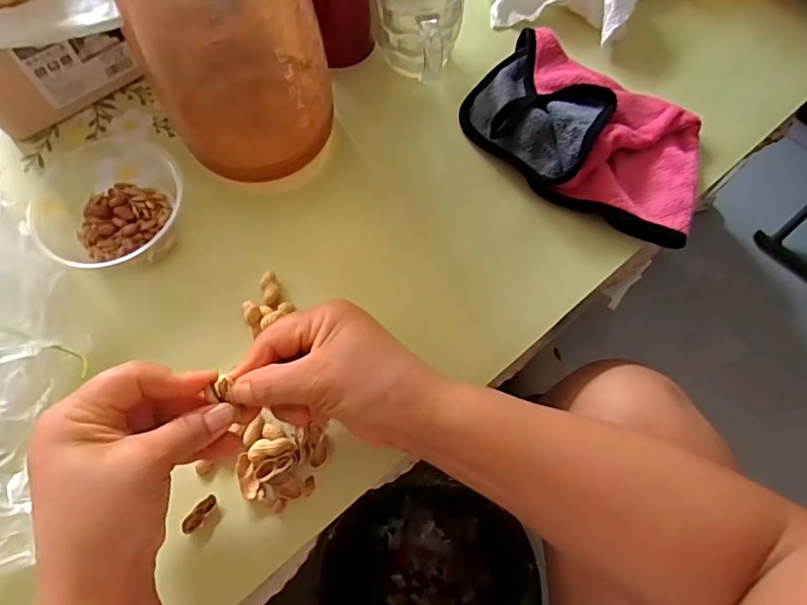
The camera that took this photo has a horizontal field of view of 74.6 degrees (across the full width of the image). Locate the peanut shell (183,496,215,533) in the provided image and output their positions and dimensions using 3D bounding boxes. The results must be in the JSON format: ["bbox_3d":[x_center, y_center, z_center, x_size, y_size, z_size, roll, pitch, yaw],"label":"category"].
[{"bbox_3d":[-0.130,0.135,0.337,0.009,0.005,0.026,36,73,14],"label":"peanut shell"}]

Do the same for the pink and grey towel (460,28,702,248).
[{"bbox_3d":[0.149,-0.139,0.426,0.199,0.034,0.126,31,72,12],"label":"pink and grey towel"}]

